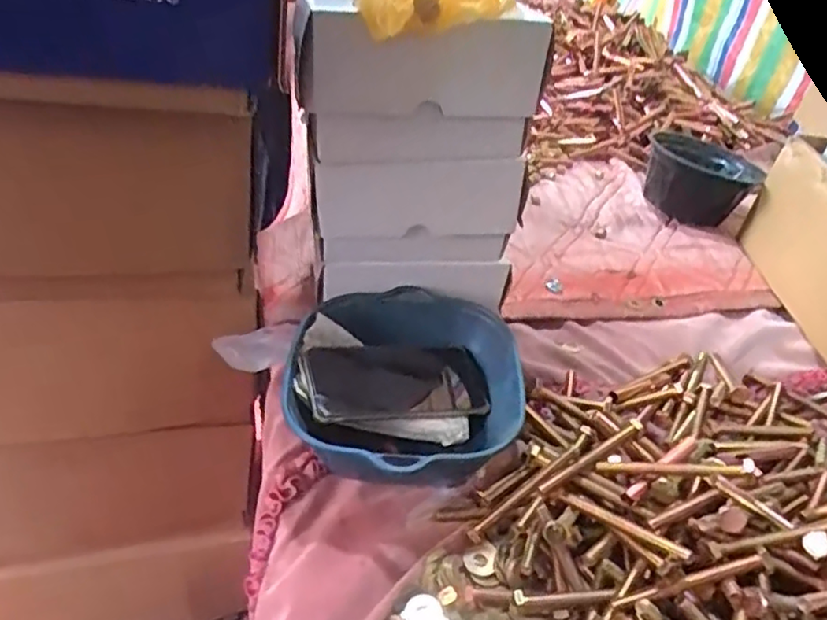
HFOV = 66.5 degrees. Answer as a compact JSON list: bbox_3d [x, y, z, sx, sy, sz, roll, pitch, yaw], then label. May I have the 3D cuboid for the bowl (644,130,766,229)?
[{"bbox_3d":[0.413,-0.193,0.909,0.147,0.090,0.154,5,42,-5],"label":"bowl"}]

